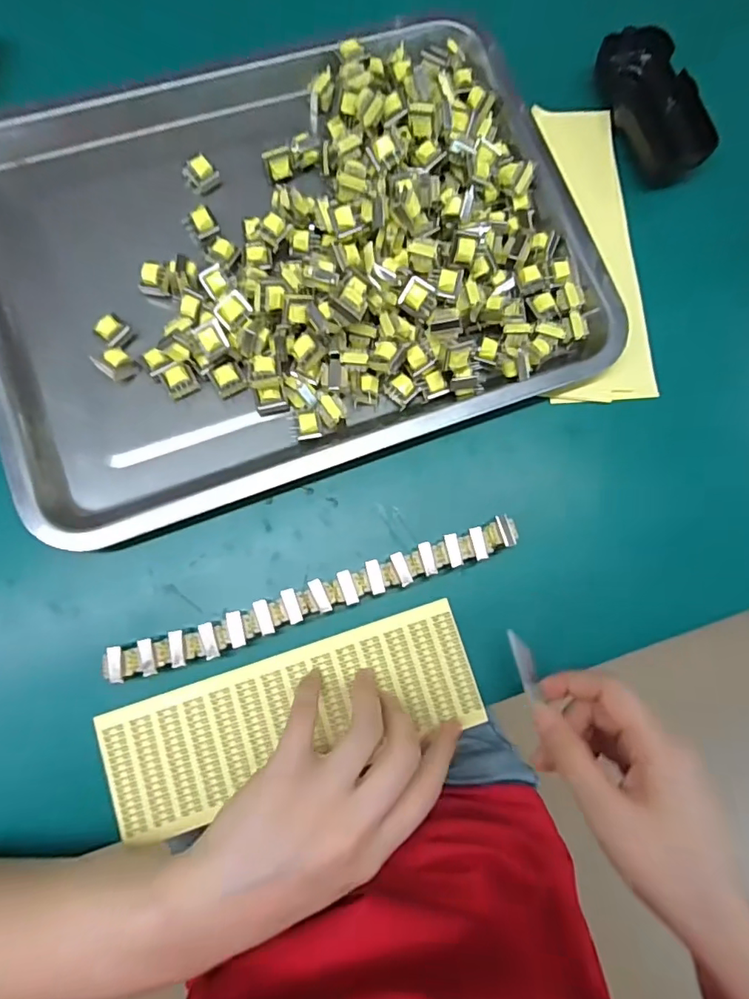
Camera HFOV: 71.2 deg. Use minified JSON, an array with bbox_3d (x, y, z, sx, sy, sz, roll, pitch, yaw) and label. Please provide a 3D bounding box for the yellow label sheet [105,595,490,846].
[{"bbox_3d":[-0.046,0.127,0.307,0.212,0.004,0.073,-17,80,-6],"label":"yellow label sheet"}]

